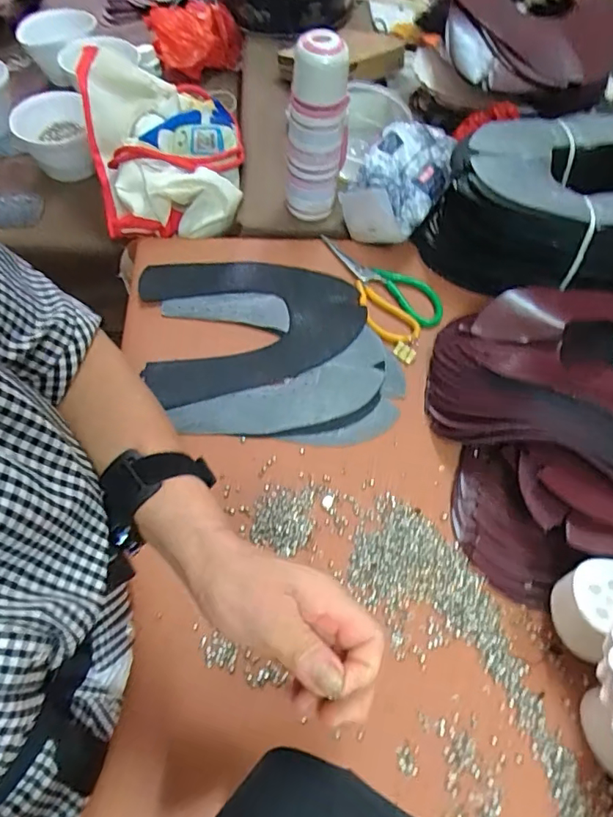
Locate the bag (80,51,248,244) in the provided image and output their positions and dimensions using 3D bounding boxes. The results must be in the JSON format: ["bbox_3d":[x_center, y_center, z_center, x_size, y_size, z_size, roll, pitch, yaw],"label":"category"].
[{"bbox_3d":[-0.194,-0.376,0.746,0.204,0.099,0.269,-10,61,-9],"label":"bag"}]

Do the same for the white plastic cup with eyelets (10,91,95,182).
[{"bbox_3d":[-0.399,-0.424,0.838,0.109,0.063,0.127,-12,62,-11],"label":"white plastic cup with eyelets"}]

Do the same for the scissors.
[{"bbox_3d":[0.088,-0.160,0.690,0.100,0.012,0.189,-35,68,-21],"label":"scissors"}]

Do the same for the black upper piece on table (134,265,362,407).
[{"bbox_3d":[-0.063,-0.109,0.654,0.263,0.011,0.201,-9,63,-5],"label":"black upper piece on table"}]

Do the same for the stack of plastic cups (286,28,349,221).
[{"bbox_3d":[0.013,-0.329,0.658,0.071,0.226,0.083,6,60,-1],"label":"stack of plastic cups"}]

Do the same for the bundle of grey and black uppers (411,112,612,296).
[{"bbox_3d":[0.313,-0.245,0.681,0.312,0.139,0.215,0,60,-4],"label":"bundle of grey and black uppers"}]

